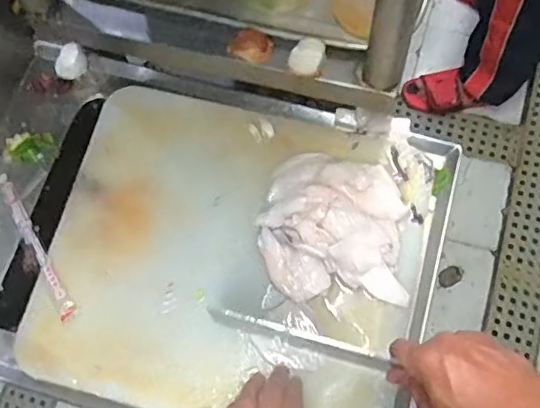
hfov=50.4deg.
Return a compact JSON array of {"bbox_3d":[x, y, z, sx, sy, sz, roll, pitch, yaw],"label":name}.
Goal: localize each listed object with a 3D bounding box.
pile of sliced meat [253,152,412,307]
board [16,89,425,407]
[{"bbox_3d":[0.070,0.025,0.618,0.157,0.045,0.153,9,71,6],"label":"pile of sliced meat"},{"bbox_3d":[-0.043,0.050,0.624,0.374,0.026,0.355,12,72,6],"label":"board"}]

